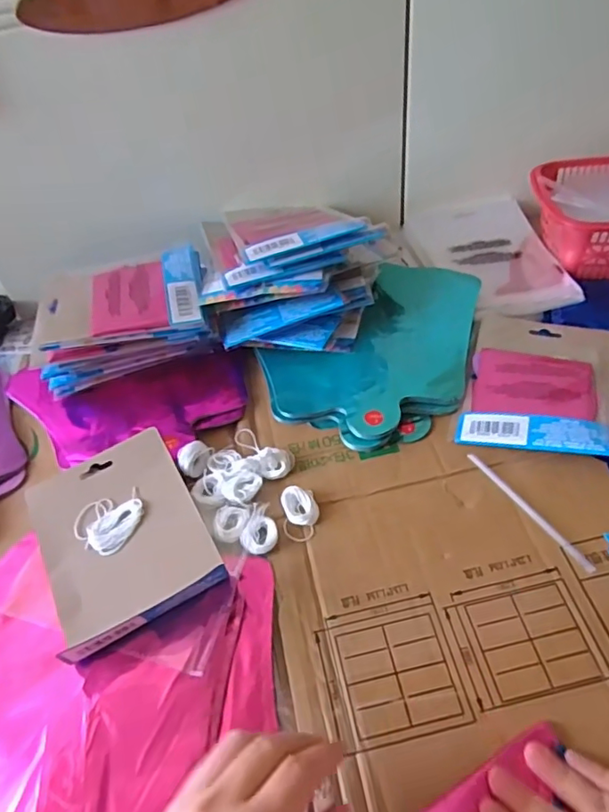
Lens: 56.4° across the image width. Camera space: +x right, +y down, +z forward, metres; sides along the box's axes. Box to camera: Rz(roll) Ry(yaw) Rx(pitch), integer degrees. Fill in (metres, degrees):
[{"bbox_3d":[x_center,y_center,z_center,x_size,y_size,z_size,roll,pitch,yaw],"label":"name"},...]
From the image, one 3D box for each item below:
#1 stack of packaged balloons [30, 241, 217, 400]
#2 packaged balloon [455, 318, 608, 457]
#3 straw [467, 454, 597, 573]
[{"bbox_3d":[-0.170,-0.082,0.544,0.160,0.063,0.107,-13,50,-4],"label":"stack of packaged balloons"},{"bbox_3d":[0.197,-0.022,0.473,0.114,0.019,0.146,7,47,23],"label":"packaged balloon"},{"bbox_3d":[0.160,0.074,0.409,0.008,0.004,0.114,-30,52,-17],"label":"straw"}]

